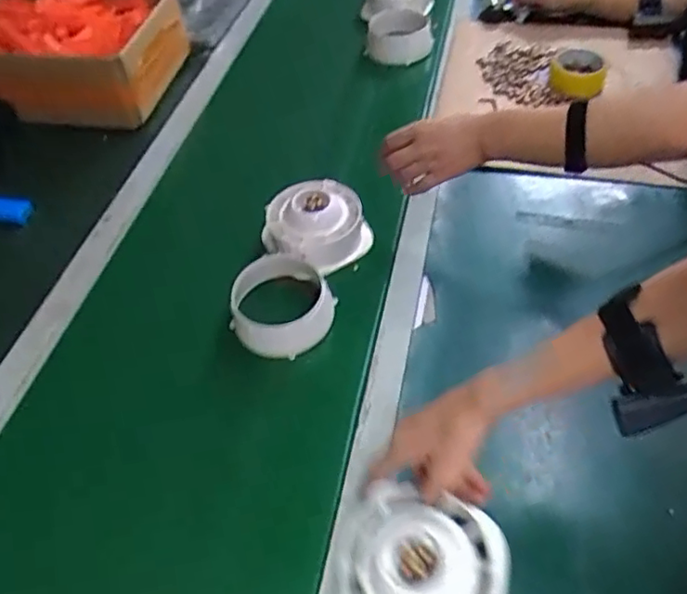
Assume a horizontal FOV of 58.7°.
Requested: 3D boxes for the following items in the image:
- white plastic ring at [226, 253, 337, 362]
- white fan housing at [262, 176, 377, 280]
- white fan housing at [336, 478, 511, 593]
[{"bbox_3d":[-0.079,0.006,0.764,0.126,0.065,0.125,-2,50,3],"label":"white plastic ring"},{"bbox_3d":[-0.037,-0.098,0.844,0.140,0.069,0.122,-33,55,-21],"label":"white fan housing"},{"bbox_3d":[0.067,0.234,0.522,0.140,0.057,0.126,14,52,17],"label":"white fan housing"}]

